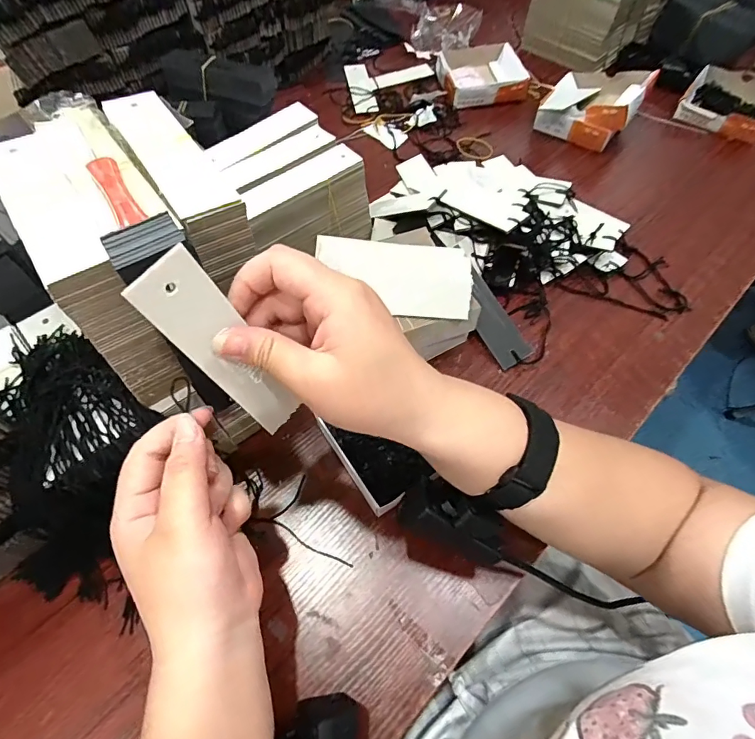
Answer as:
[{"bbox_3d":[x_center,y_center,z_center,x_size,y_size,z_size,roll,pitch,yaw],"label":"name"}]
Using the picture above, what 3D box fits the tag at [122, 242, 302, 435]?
[{"bbox_3d":[-0.073,-0.007,0.233,0.007,0.121,0.031,30,70,35],"label":"tag"}]

